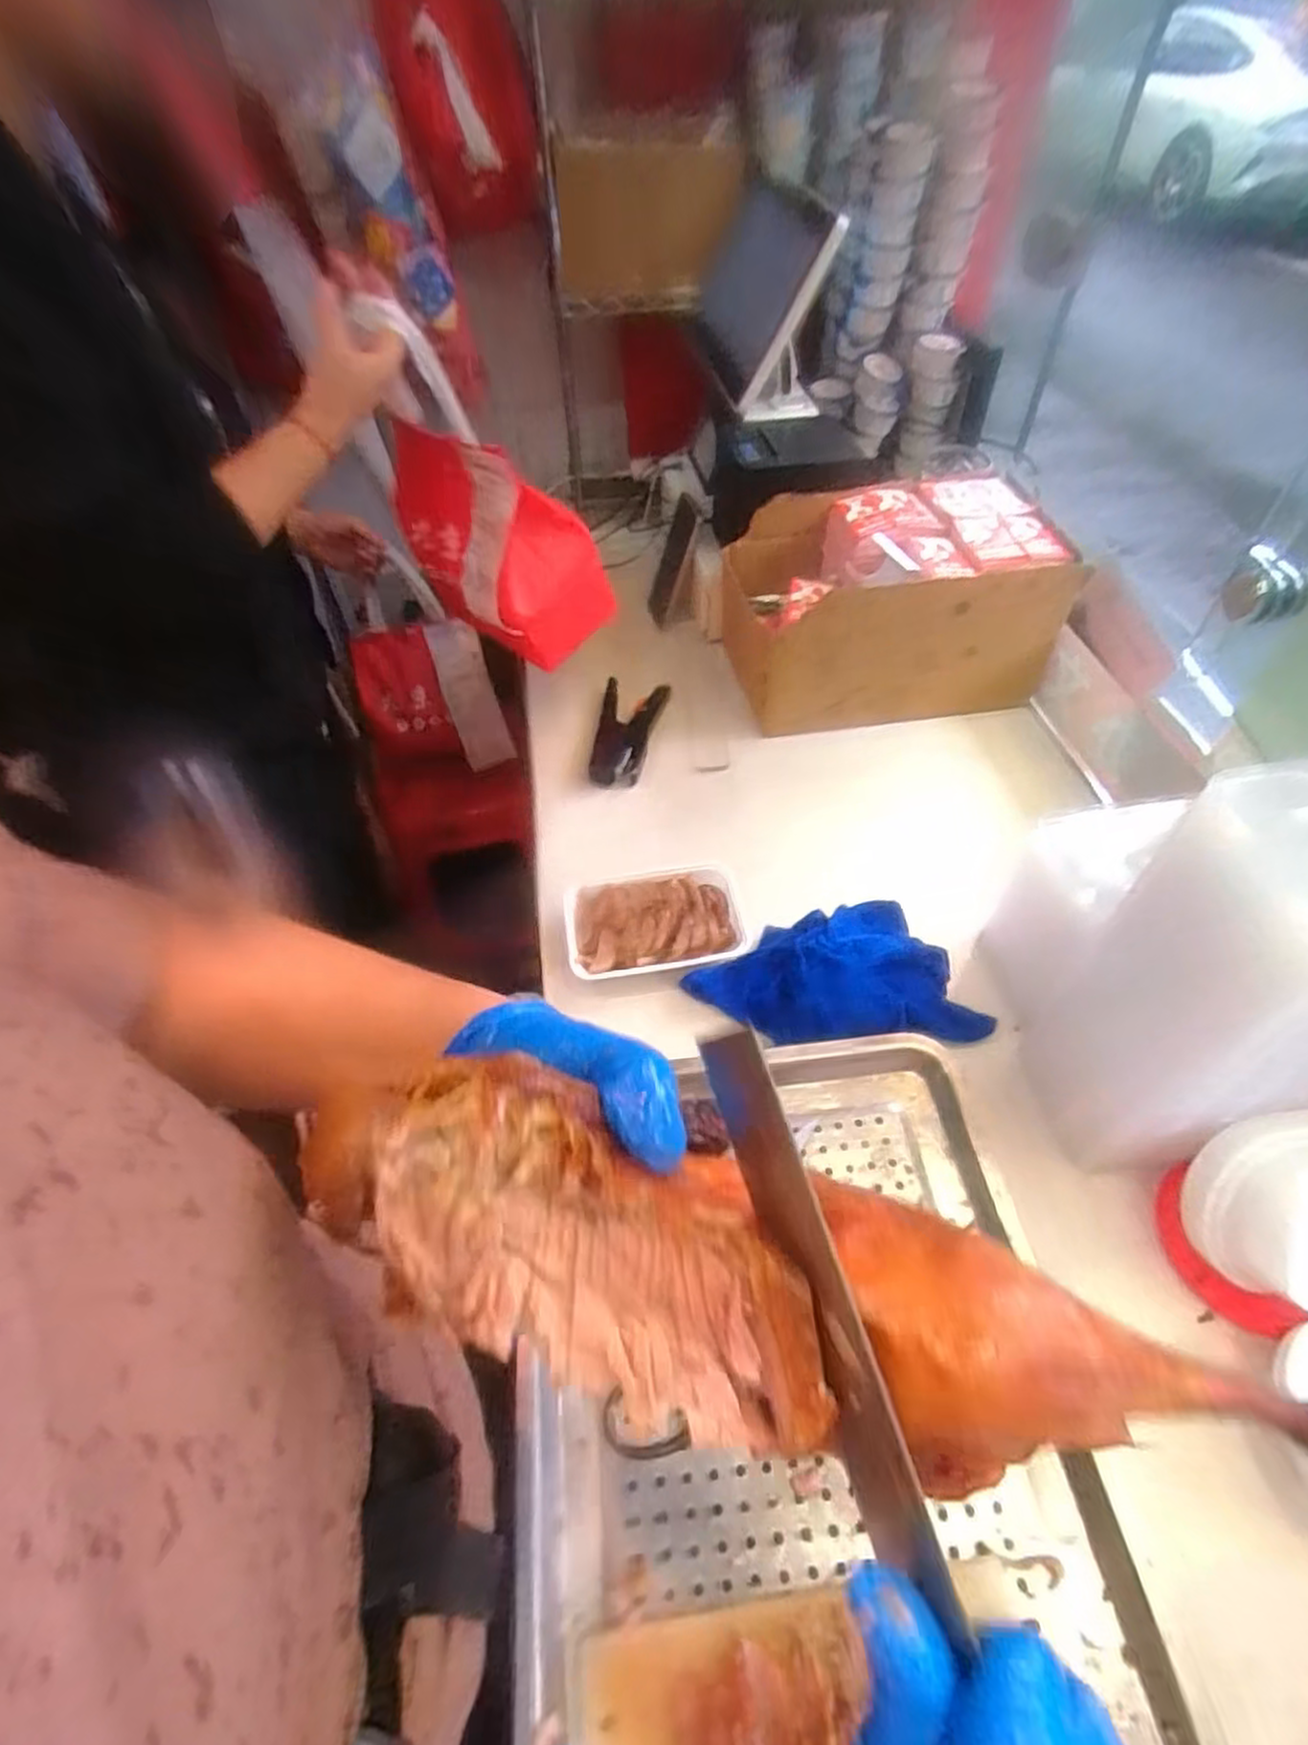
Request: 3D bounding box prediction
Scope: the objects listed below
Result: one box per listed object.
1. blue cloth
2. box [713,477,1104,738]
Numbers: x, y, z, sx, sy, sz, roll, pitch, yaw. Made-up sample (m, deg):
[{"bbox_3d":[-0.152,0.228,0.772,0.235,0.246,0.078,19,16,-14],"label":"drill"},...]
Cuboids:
[{"bbox_3d":[0.159,0.085,0.657,0.251,0.059,0.149,-8,52,-4],"label":"blue cloth"},{"bbox_3d":[0.268,-0.312,0.890,0.324,0.203,0.229,-5,51,-2],"label":"box"}]

